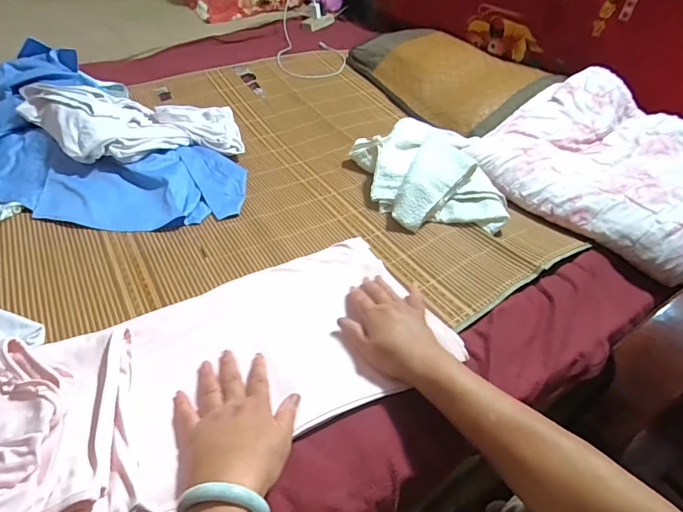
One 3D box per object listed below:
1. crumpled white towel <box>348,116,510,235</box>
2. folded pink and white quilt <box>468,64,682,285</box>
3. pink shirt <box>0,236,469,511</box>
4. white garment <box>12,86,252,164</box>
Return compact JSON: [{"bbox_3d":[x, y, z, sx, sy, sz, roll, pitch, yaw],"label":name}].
[{"bbox_3d":[0.142,-0.173,0.771,0.189,0.084,0.361,-14,45,-18],"label":"crumpled white towel"},{"bbox_3d":[0.492,-0.174,0.767,0.350,0.115,0.454,-25,49,-27],"label":"folded pink and white quilt"},{"bbox_3d":[-0.127,0.121,0.483,0.506,0.035,0.238,-21,48,-31],"label":"pink shirt"},{"bbox_3d":[-0.402,-0.260,0.823,0.388,0.095,0.245,-10,44,-14],"label":"white garment"}]

